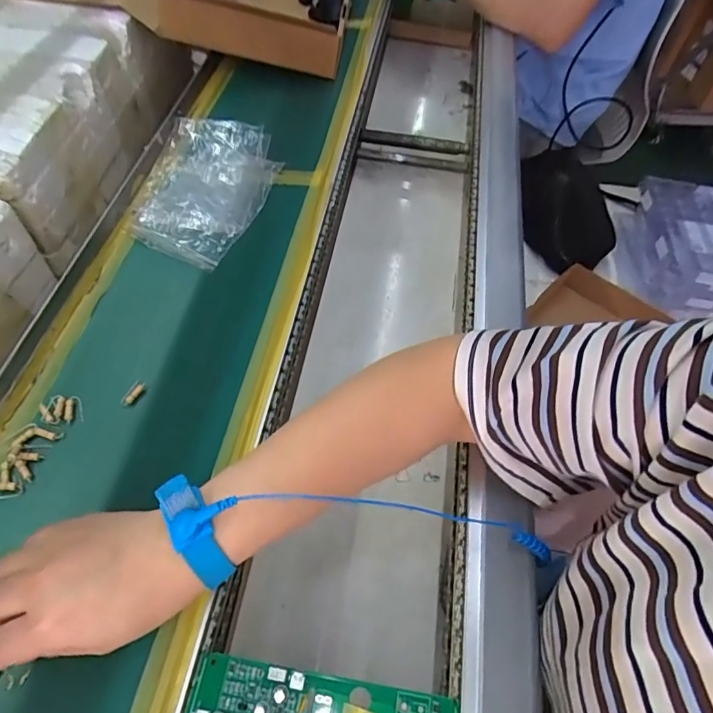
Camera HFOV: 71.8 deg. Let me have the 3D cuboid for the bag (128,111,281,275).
[{"bbox_3d":[-0.163,-0.186,0.528,0.134,0.023,0.194,14,57,5],"label":"bag"}]

